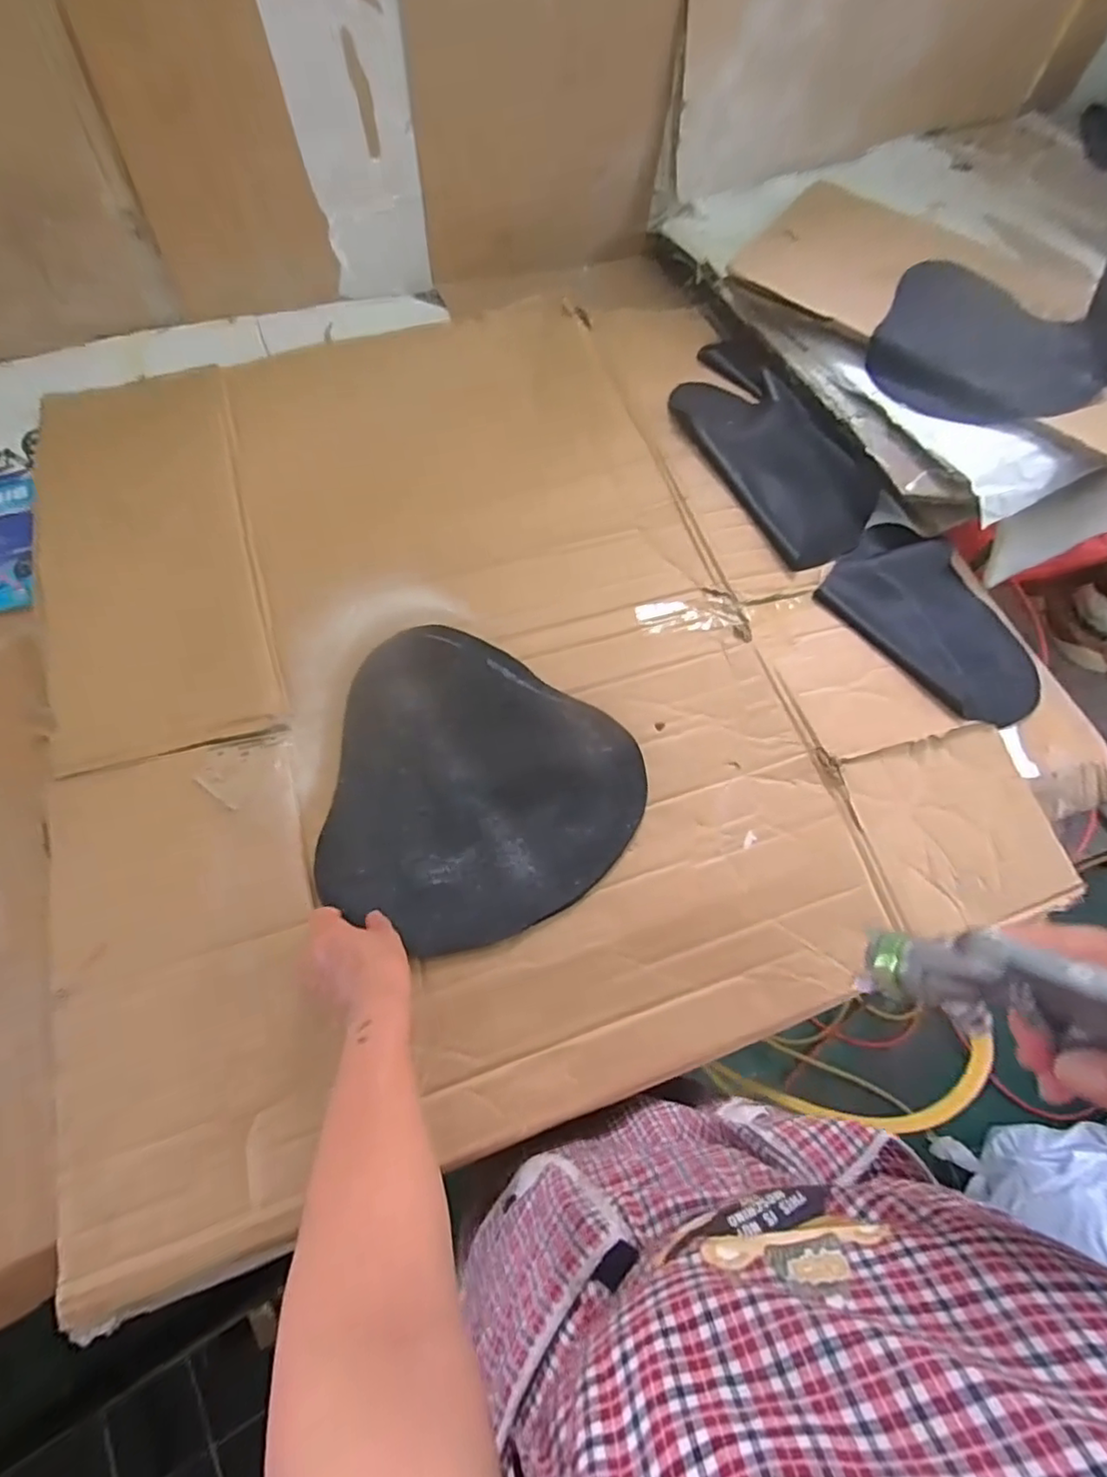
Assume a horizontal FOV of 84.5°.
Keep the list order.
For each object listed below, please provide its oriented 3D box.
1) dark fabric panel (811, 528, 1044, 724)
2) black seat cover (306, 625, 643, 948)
[{"bbox_3d":[0.503,-0.153,0.804,0.233,0.034,0.301,-27,71,-29],"label":"dark fabric panel"},{"bbox_3d":[-0.094,0.055,0.645,0.331,0.025,0.304,32,70,9],"label":"black seat cover"}]

